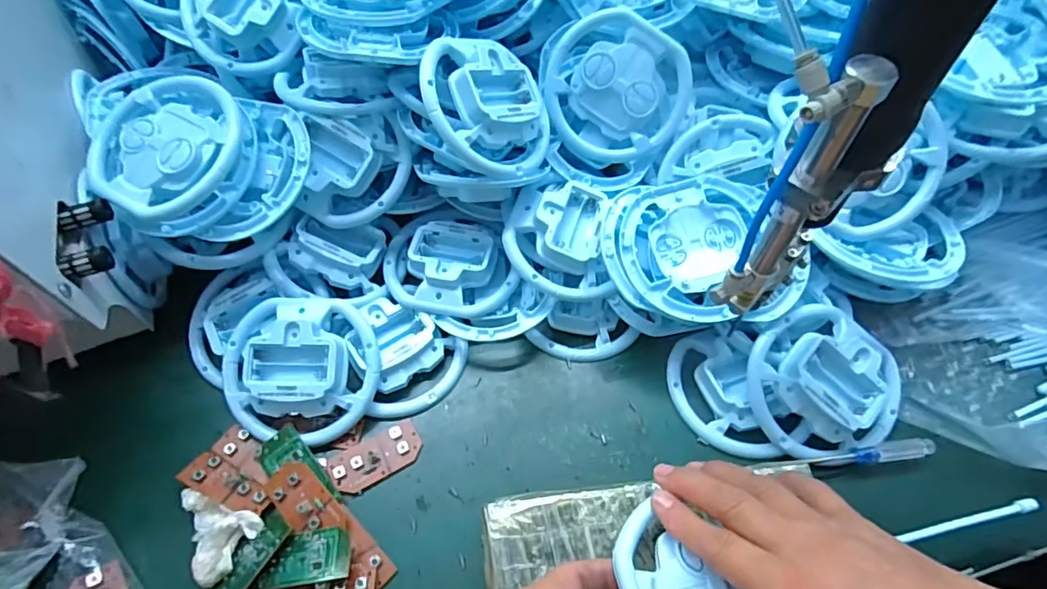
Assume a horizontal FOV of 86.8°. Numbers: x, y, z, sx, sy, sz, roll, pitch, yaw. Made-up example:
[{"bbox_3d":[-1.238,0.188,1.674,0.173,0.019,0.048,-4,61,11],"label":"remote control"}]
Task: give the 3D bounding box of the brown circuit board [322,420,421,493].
[{"bbox_3d":[-0.097,0.107,0.367,0.060,0.006,0.030,-26,63,-15],"label":"brown circuit board"}]

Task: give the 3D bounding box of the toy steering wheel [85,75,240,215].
[{"bbox_3d":[-0.234,-0.098,0.363,0.098,0.019,0.098,-2,74,8],"label":"toy steering wheel"}]

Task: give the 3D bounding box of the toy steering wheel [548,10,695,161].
[{"bbox_3d":[0.068,-0.154,0.416,0.106,0.100,0.026,12,18,5],"label":"toy steering wheel"}]

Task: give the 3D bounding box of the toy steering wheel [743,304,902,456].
[{"bbox_3d":[0.202,0.059,0.369,0.098,0.036,0.101,-17,88,6],"label":"toy steering wheel"}]

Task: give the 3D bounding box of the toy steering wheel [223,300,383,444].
[{"bbox_3d":[-0.151,0.049,0.376,0.100,0.033,0.094,8,78,-2],"label":"toy steering wheel"}]

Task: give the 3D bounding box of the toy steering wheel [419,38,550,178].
[{"bbox_3d":[-0.019,-0.127,0.371,0.098,0.022,0.090,4,83,-36],"label":"toy steering wheel"}]

